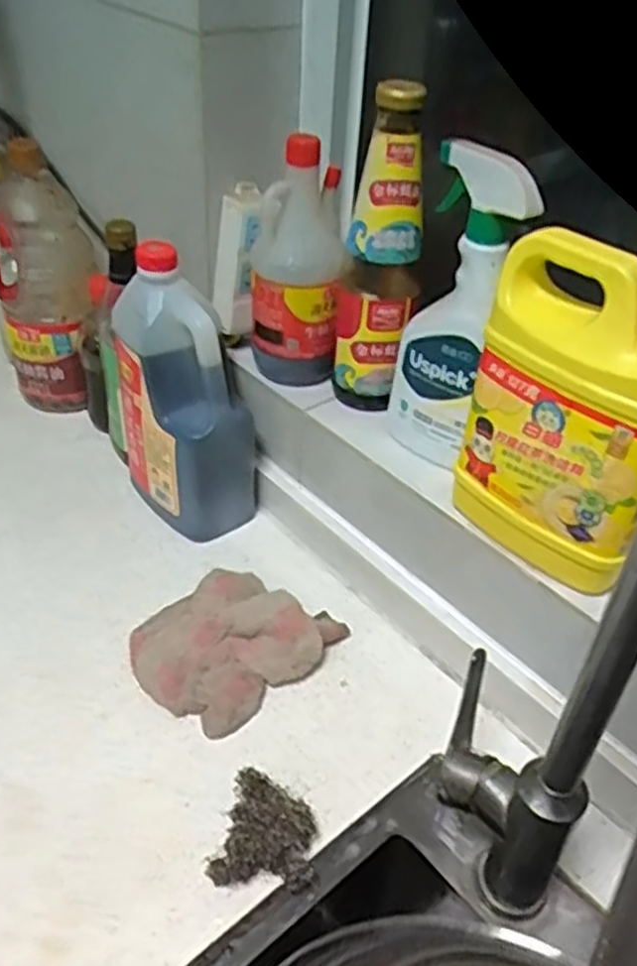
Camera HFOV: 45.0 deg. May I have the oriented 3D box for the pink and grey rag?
[{"bbox_3d":[-0.075,0.127,0.657,0.140,0.037,0.166,34,49,31],"label":"pink and grey rag"}]

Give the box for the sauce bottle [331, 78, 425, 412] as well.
[{"bbox_3d":[0.050,-0.180,0.637,0.065,0.256,0.061,5,40,1],"label":"sauce bottle"}]

